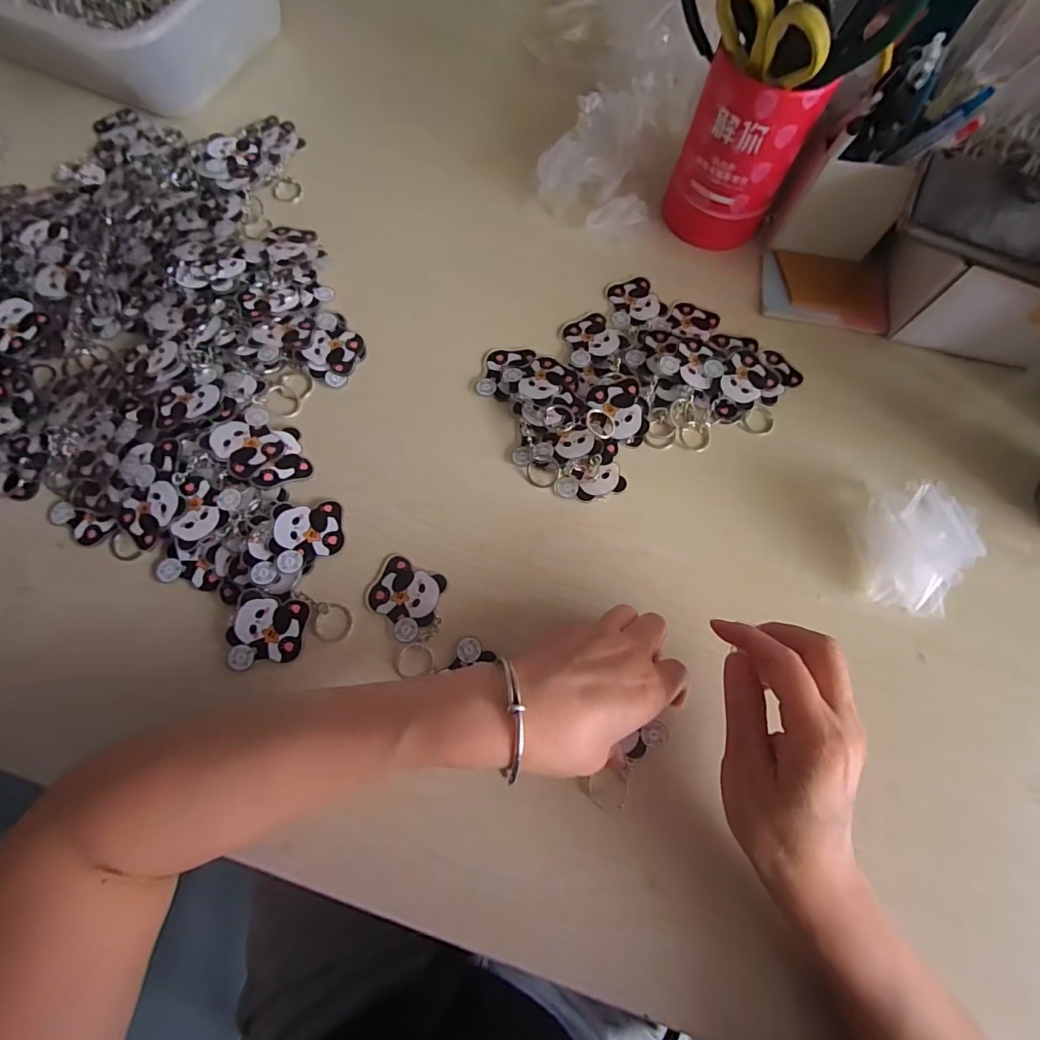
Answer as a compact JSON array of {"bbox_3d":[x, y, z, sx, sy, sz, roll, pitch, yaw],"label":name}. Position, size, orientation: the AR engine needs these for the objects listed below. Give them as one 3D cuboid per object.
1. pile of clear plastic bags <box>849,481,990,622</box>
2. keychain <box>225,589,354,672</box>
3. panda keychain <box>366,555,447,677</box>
[{"bbox_3d":[0.264,0.017,0.310,0.049,0.051,0.091,-3,72,-2],"label":"pile of clear plastic bags"},{"bbox_3d":[-0.152,0.070,0.304,0.074,0.011,0.046,-5,72,-3],"label":"keychain"},{"bbox_3d":[-0.079,0.063,0.311,0.051,0.004,0.074,7,72,1],"label":"panda keychain"}]

